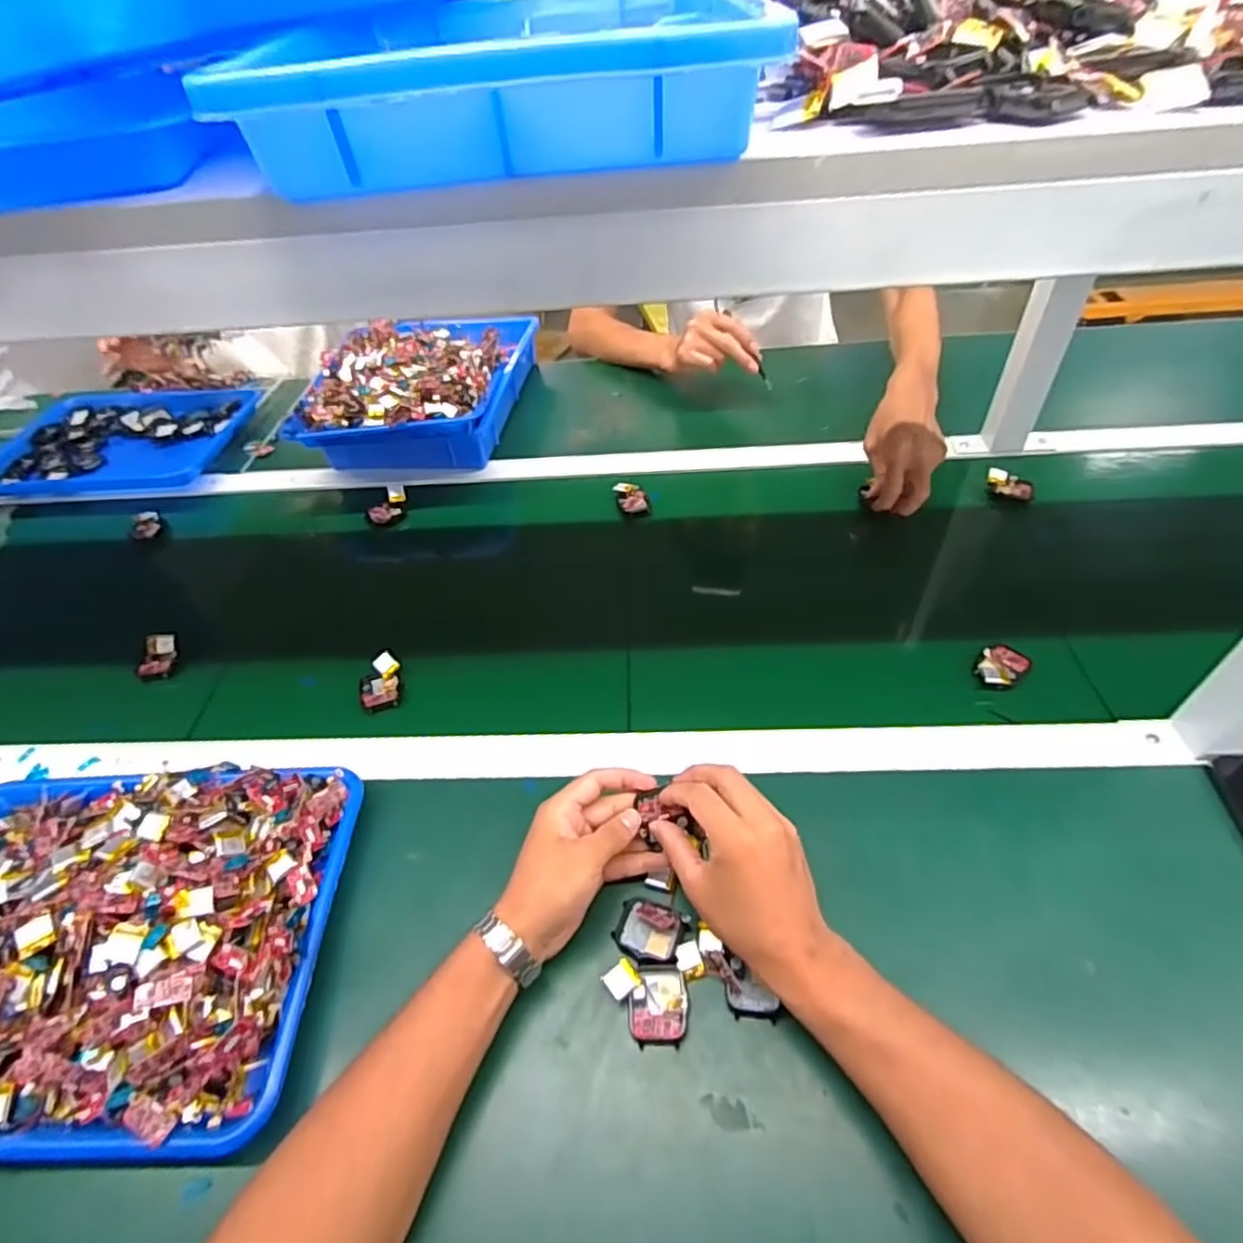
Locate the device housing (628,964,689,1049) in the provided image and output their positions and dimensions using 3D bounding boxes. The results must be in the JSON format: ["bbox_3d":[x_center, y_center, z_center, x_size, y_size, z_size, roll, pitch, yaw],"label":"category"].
[{"bbox_3d":[0.024,0.252,0.435,0.038,0.009,0.047,-3,47,3],"label":"device housing"}]

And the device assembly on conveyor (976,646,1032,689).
[{"bbox_3d":[0.348,0.040,0.606,0.055,0.014,0.037,-30,51,-20],"label":"device assembly on conveyor"}]

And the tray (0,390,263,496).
[{"bbox_3d":[-0.738,-0.274,0.984,0.337,0.035,0.254,0,47,5],"label":"tray"}]

